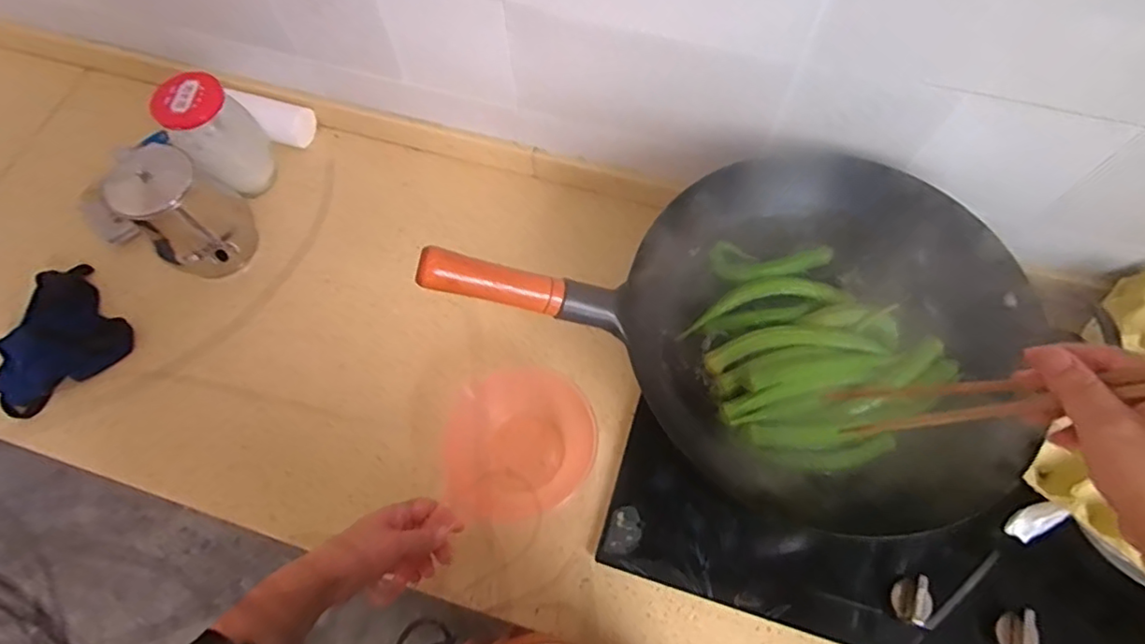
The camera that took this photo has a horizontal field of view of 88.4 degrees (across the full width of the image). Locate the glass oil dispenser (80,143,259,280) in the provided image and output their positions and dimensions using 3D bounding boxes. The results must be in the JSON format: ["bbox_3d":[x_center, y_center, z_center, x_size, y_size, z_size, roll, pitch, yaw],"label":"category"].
[{"bbox_3d":[-0.484,-0.120,0.741,0.121,0.163,0.115,-1,66,2],"label":"glass oil dispenser"}]

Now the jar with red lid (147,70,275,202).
[{"bbox_3d":[-0.475,-0.251,0.801,0.095,0.147,0.100,-35,69,-12],"label":"jar with red lid"}]

